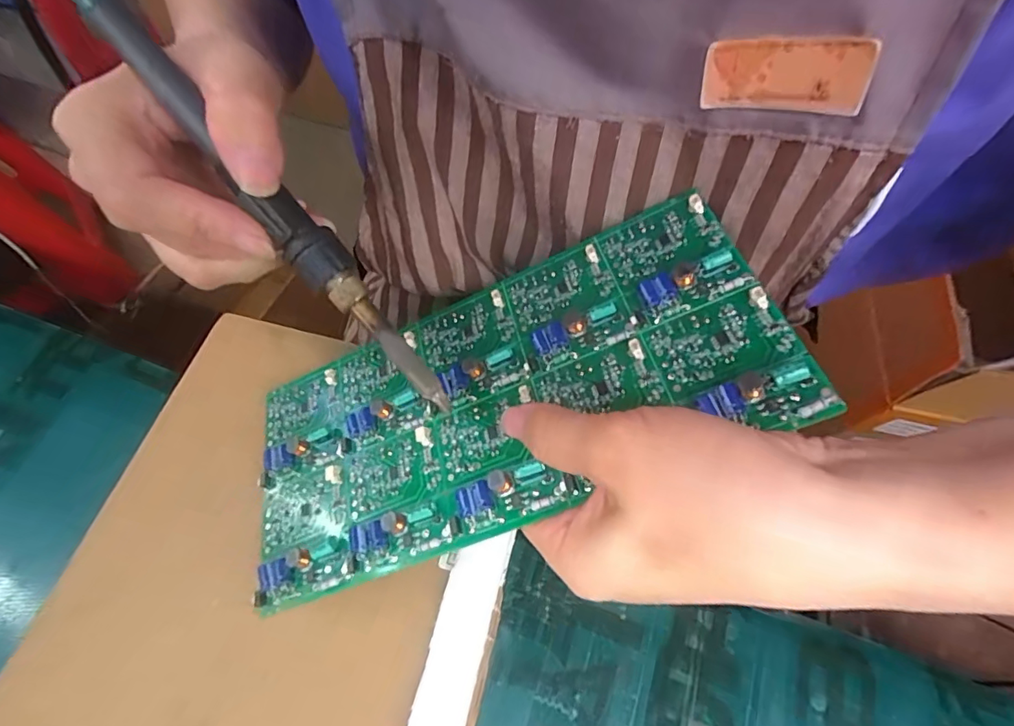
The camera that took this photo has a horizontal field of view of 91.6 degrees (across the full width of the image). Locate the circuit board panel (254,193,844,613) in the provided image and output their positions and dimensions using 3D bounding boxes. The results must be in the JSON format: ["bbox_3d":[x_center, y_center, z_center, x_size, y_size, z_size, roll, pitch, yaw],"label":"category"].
[{"bbox_3d":[-0.010,0.014,0.201,0.223,0.007,0.104,-23,57,13],"label":"circuit board panel"}]

